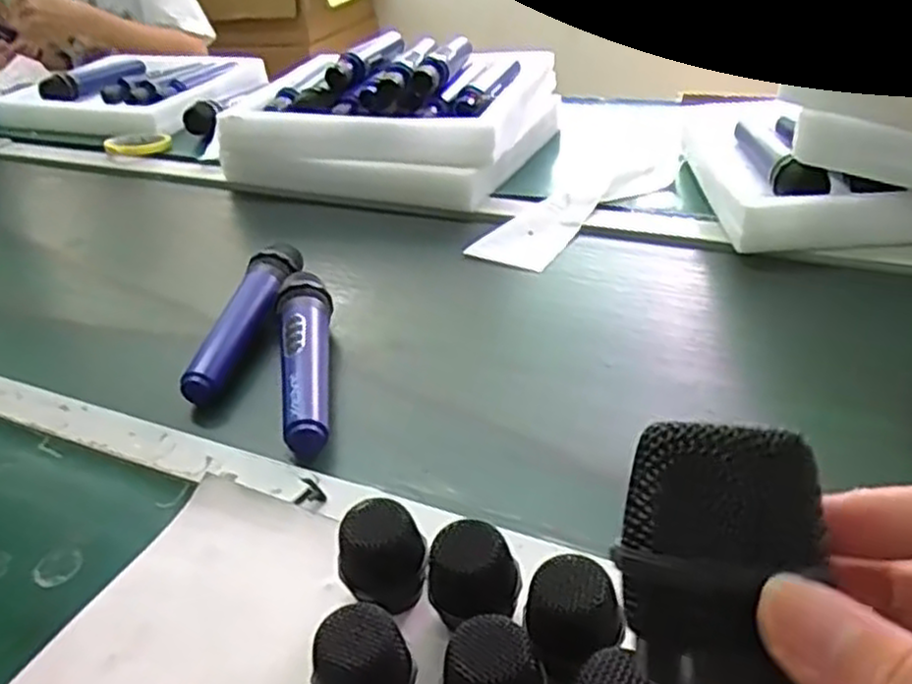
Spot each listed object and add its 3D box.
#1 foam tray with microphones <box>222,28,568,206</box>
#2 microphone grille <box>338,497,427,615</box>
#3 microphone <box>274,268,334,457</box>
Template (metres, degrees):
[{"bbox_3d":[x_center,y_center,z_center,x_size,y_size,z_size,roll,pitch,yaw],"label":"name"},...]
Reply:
[{"bbox_3d":[-0.066,-0.295,0.970,0.334,0.123,0.298,10,38,22],"label":"foam tray with microphones"},{"bbox_3d":[-0.040,0.120,0.411,0.039,0.059,0.036,-4,34,3],"label":"microphone grille"},{"bbox_3d":[-0.118,0.009,0.605,0.039,0.042,0.191,-9,34,-4],"label":"microphone"}]

